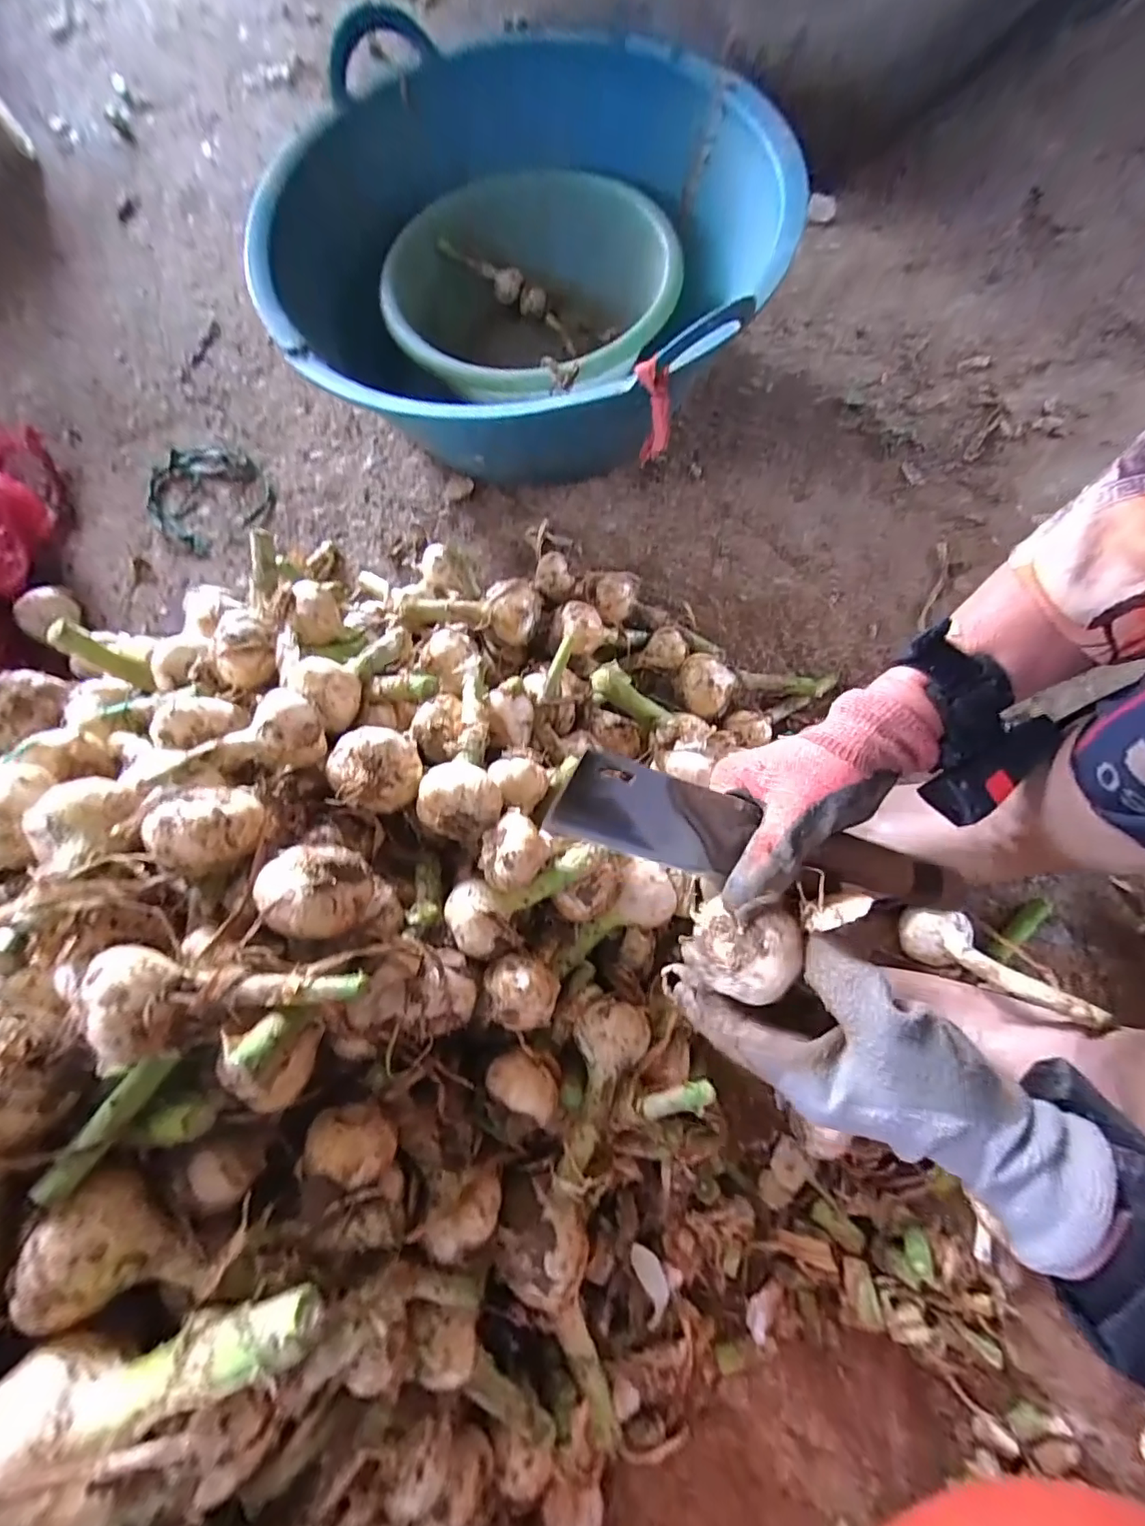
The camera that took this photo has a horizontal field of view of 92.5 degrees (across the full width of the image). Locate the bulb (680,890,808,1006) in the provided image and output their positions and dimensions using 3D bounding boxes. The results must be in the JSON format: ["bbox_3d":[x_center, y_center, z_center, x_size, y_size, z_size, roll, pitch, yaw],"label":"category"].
[{"bbox_3d":[0.087,0.092,0.280,0.049,0.034,0.048,0,74,1],"label":"bulb"}]

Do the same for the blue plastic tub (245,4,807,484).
[{"bbox_3d":[-0.057,-0.478,0.568,0.482,0.203,0.443,0,74,1],"label":"blue plastic tub"}]

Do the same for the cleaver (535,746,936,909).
[{"bbox_3d":[0.101,0.042,0.297,0.223,0.023,0.043,14,74,-6],"label":"cleaver"}]

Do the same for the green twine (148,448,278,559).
[{"bbox_3d":[-0.425,-0.312,0.628,0.129,0.017,0.144,-43,77,-10],"label":"green twine"}]

